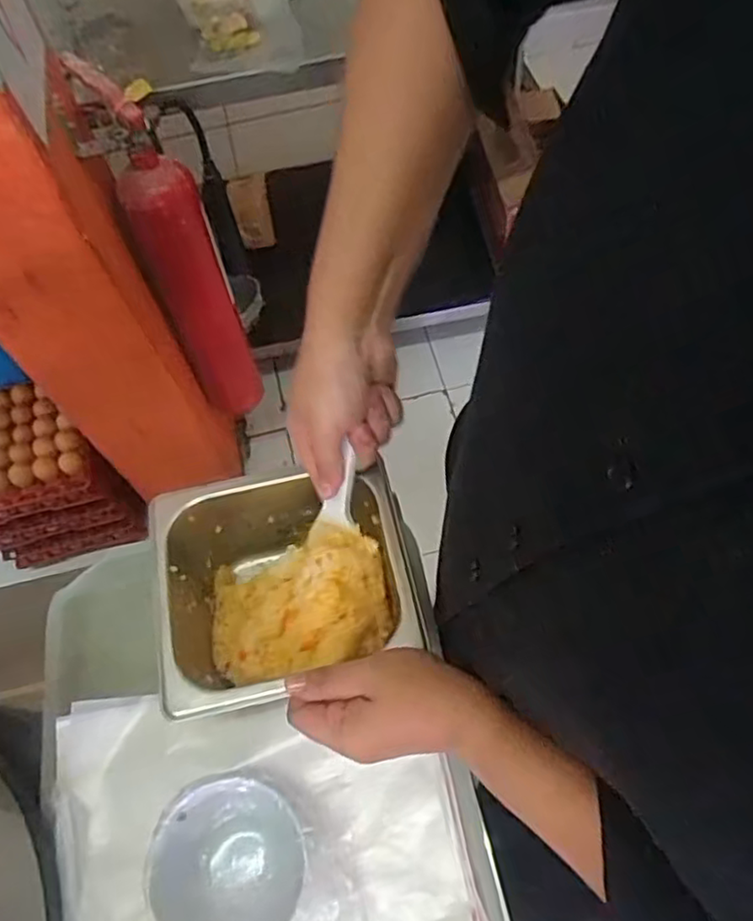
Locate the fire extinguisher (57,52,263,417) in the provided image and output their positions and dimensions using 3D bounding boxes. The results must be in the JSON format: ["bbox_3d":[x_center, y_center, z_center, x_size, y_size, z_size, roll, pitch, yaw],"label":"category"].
[{"bbox_3d":[-0.295,-0.315,1.078,0.160,0.598,0.157,-15,61,-3],"label":"fire extinguisher"}]

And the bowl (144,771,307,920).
[{"bbox_3d":[-0.092,0.260,0.427,0.095,0.051,0.098,-2,61,4],"label":"bowl"}]

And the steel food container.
[{"bbox_3d":[-0.065,0.093,0.491,0.162,0.094,0.135,-18,61,-8],"label":"steel food container"}]

